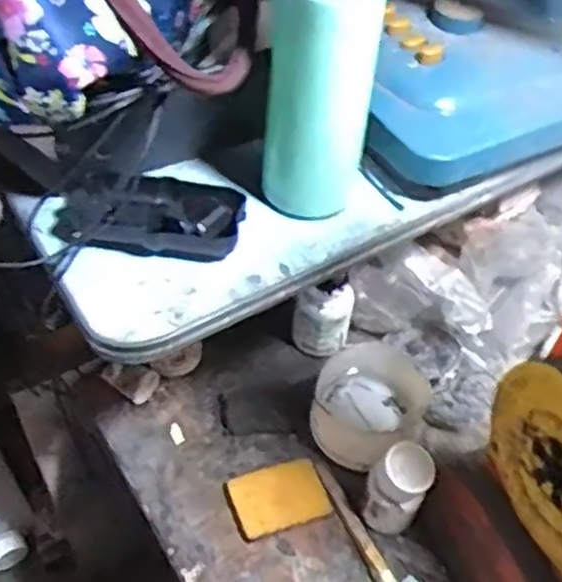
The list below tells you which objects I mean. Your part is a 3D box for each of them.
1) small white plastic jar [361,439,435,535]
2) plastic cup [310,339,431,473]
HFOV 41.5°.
[{"bbox_3d":[0.086,0.149,0.555,0.042,0.084,0.039,2,50,-2],"label":"small white plastic jar"},{"bbox_3d":[0.072,0.097,0.616,0.089,0.062,0.094,2,50,-2],"label":"plastic cup"}]

